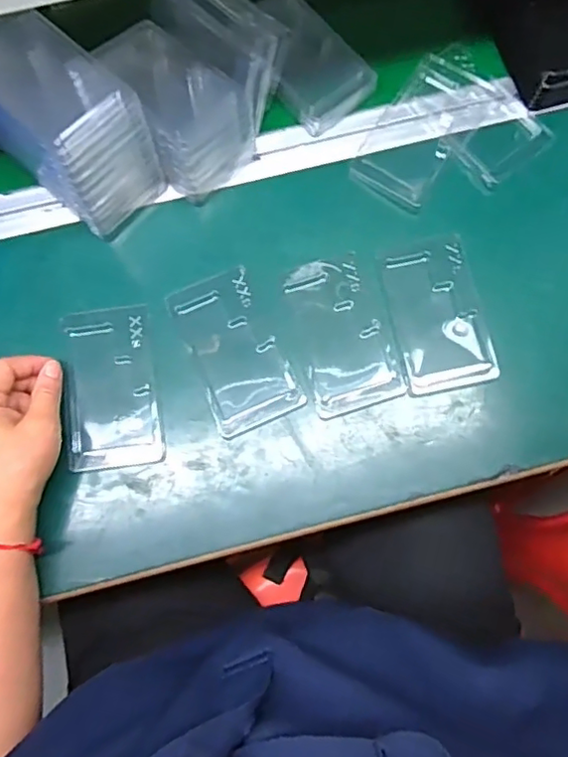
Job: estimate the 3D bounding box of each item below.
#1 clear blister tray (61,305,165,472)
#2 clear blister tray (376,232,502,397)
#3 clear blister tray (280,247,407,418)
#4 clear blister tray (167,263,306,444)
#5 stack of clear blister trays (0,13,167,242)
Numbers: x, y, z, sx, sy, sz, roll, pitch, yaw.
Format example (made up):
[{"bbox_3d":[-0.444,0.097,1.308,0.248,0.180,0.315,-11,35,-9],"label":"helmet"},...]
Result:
[{"bbox_3d":[-0.140,0.007,0.483,0.073,0.015,0.126,-8,77,-2],"label":"clear blister tray"},{"bbox_3d":[0.125,-0.053,0.496,0.071,0.011,0.124,-10,77,-2],"label":"clear blister tray"},{"bbox_3d":[0.046,-0.037,0.494,0.070,0.009,0.127,-16,77,-3],"label":"clear blister tray"},{"bbox_3d":[-0.040,-0.022,0.489,0.070,0.009,0.126,-24,78,-5],"label":"clear blister tray"},{"bbox_3d":[-0.173,-0.200,0.476,0.135,0.108,0.080,41,80,9],"label":"stack of clear blister trays"}]

